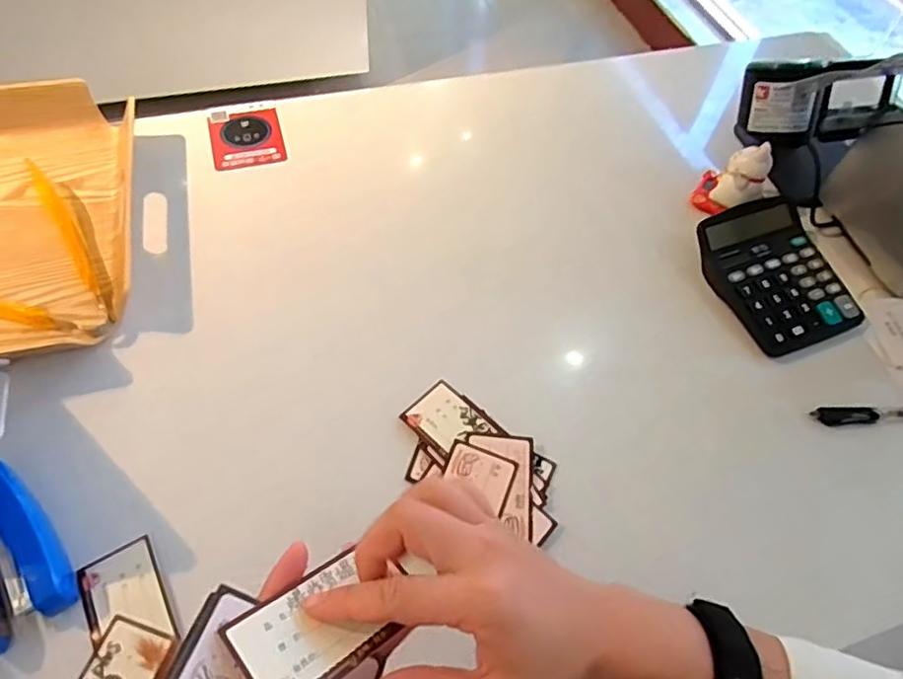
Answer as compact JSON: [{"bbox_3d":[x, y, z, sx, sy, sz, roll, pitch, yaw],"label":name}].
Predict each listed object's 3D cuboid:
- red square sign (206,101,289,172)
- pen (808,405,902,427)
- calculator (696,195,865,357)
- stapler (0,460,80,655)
[{"bbox_3d":[-0.224,-0.224,0.644,0.076,0.004,0.098,-14,61,-14],"label":"red square sign"},{"bbox_3d":[0.377,0.061,0.503,0.139,0.010,0.018,-3,57,-7],"label":"pen"},{"bbox_3d":[0.308,-0.064,0.559,0.117,0.038,0.146,-18,60,-15],"label":"calculator"},{"bbox_3d":[-0.295,0.138,0.389,0.051,0.029,0.117,-31,65,-22],"label":"stapler"}]

